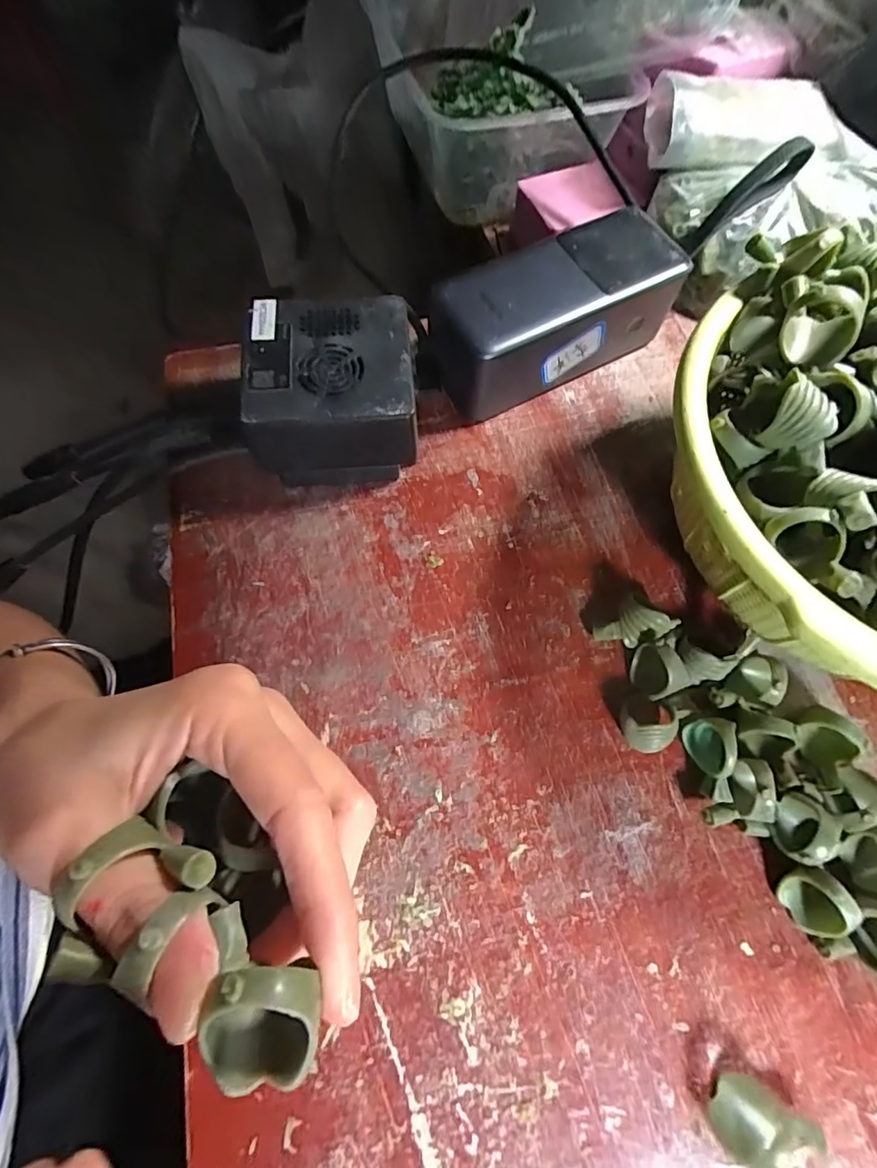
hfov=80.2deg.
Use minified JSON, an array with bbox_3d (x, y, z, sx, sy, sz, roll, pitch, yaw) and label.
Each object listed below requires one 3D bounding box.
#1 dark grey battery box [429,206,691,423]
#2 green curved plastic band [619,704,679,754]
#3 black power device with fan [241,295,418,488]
[{"bbox_3d":[0.056,-0.139,0.276,0.132,0.054,0.050,-28,71,-11],"label":"dark grey battery box"},{"bbox_3d":[0.089,0.060,0.217,0.024,0.019,0.019,-1,68,-1],"label":"green curved plastic band"},{"bbox_3d":[-0.050,-0.093,0.256,0.075,0.053,0.070,-4,68,-2],"label":"black power device with fan"}]

